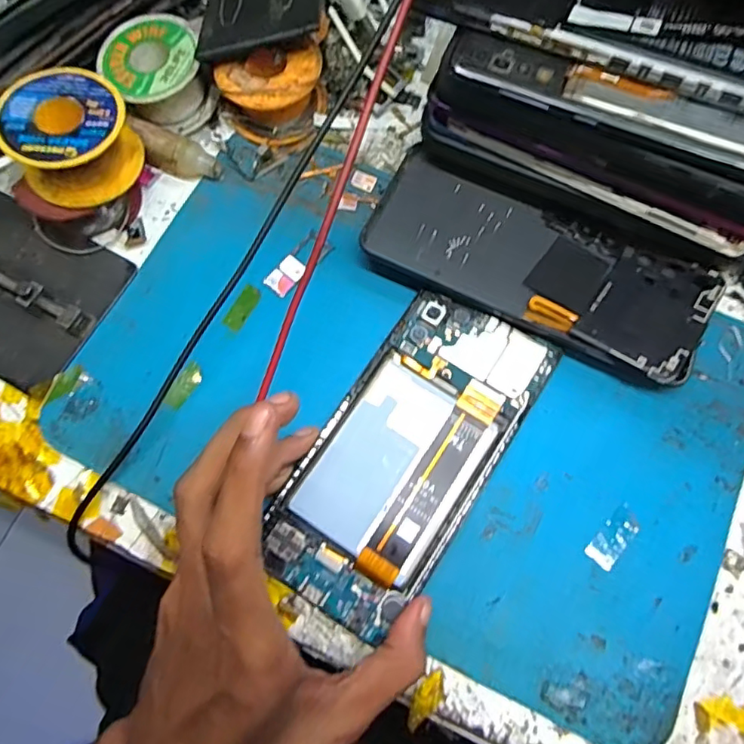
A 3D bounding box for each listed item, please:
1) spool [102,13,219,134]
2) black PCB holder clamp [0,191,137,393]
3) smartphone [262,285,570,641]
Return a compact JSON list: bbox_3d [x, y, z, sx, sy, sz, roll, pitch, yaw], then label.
[{"bbox_3d":[-0.113,-0.159,0.293,0.047,0.025,0.053,-21,75,-5],"label":"spool"},{"bbox_3d":[-0.186,-0.048,0.272,0.115,0.013,0.078,28,76,8],"label":"black PCB holder clamp"},{"bbox_3d":[0.016,0.033,0.244,0.070,0.005,0.147,33,76,9],"label":"smartphone"}]

